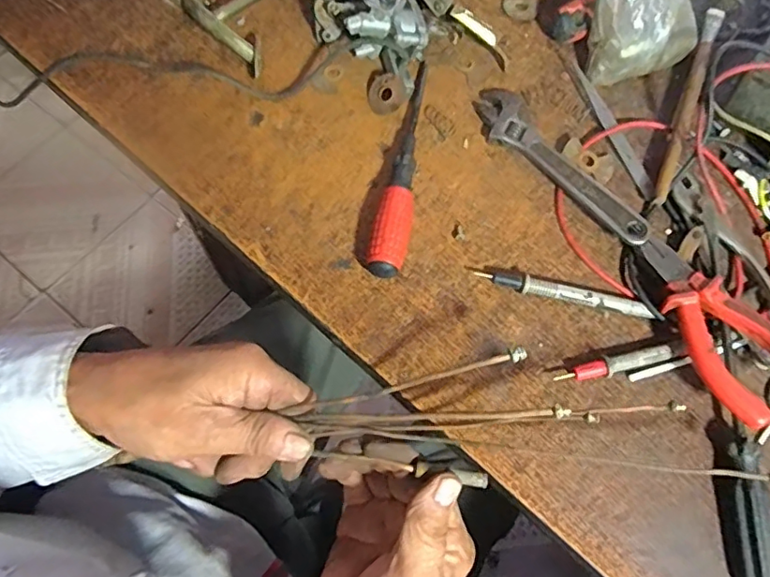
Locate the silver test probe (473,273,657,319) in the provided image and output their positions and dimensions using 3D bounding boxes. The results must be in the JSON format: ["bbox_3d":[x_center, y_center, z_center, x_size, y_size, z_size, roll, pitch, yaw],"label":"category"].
[{"bbox_3d":[0.111,0.003,0.344,0.107,0.011,0.010,11,68,2],"label":"silver test probe"}]

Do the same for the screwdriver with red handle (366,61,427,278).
[{"bbox_3d":[0.014,-0.082,0.365,0.024,0.021,0.161,11,68,3],"label":"screwdriver with red handle"}]

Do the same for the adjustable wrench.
[{"bbox_3d":[0.112,-0.081,0.372,0.034,0.012,0.148,-33,73,-14],"label":"adjustable wrench"}]

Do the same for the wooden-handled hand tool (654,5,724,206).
[{"bbox_3d":[0.214,-0.131,0.392,0.013,0.008,0.181,22,69,7],"label":"wooden-handled hand tool"}]

